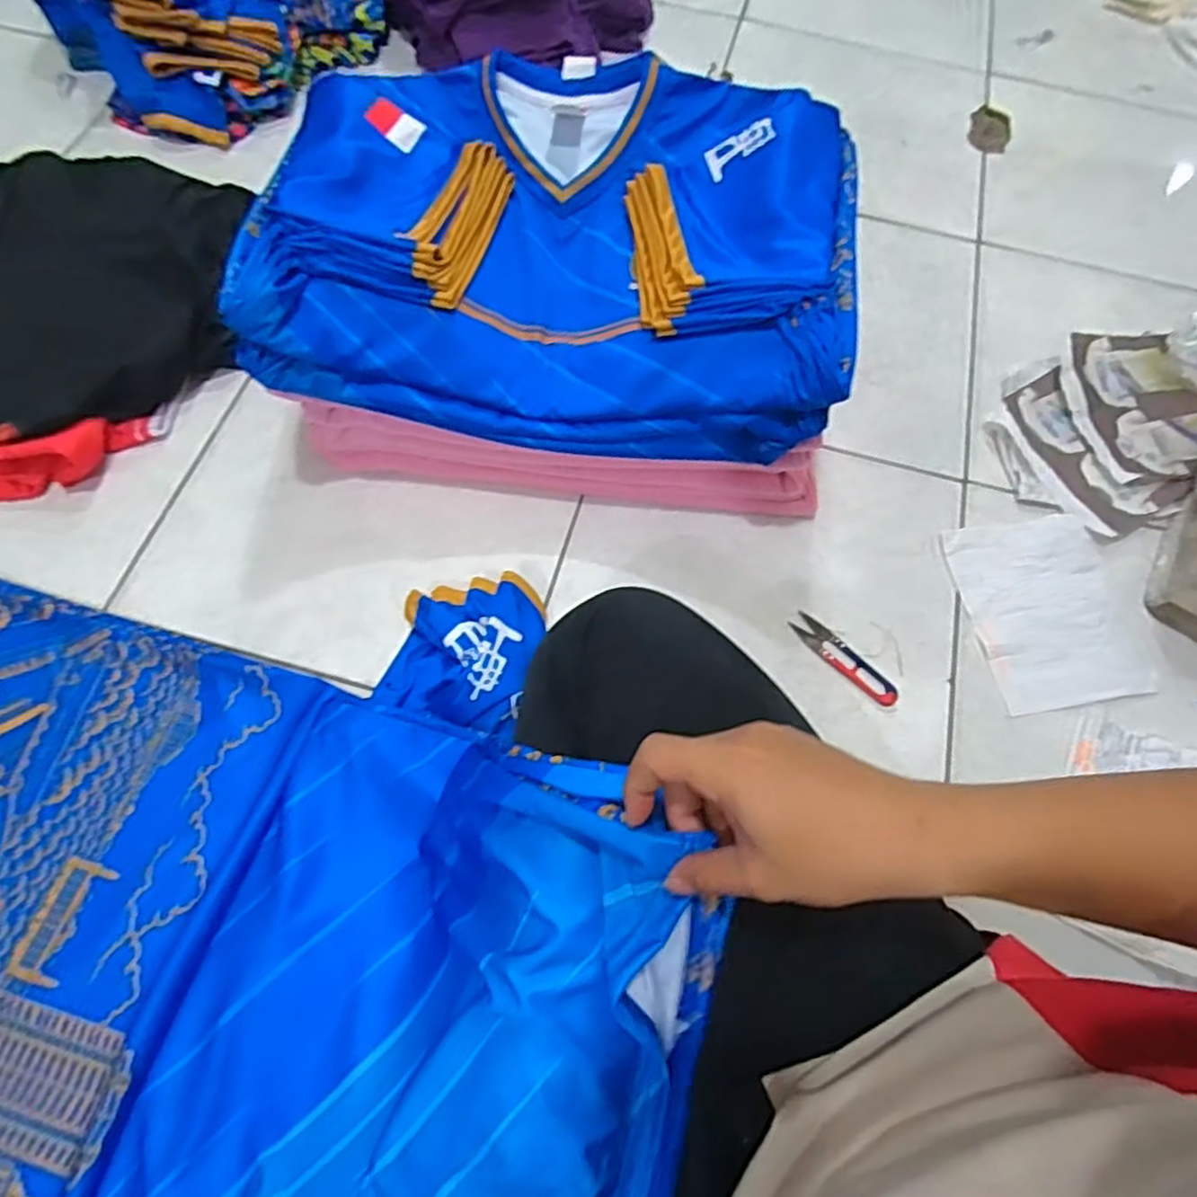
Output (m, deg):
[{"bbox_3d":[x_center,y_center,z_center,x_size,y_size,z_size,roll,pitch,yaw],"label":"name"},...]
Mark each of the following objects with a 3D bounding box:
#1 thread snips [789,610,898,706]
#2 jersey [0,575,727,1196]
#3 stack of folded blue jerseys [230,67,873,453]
[{"bbox_3d":[0.236,0.057,0.679,0.116,0.004,0.031,42,70,17],"label":"thread snips"},{"bbox_3d":[-0.332,0.245,0.456,0.754,0.210,0.628,8,64,2],"label":"jersey"},{"bbox_3d":[-0.035,-0.322,0.665,0.509,0.135,0.340,6,65,0],"label":"stack of folded blue jerseys"}]

